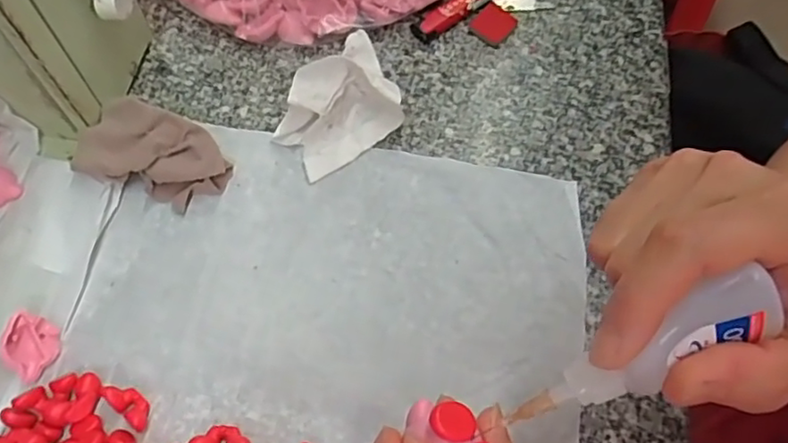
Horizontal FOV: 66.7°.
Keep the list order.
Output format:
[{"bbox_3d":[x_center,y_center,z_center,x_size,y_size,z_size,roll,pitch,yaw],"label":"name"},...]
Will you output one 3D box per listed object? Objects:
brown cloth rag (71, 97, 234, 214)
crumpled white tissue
[{"bbox_3d":[-0.153,-0.044,0.382,0.089,0.034,0.056,16,62,5],"label":"brown cloth rag"},{"bbox_3d":[-0.029,-0.088,0.407,0.064,0.045,0.114,27,63,11],"label":"crumpled white tissue"}]

